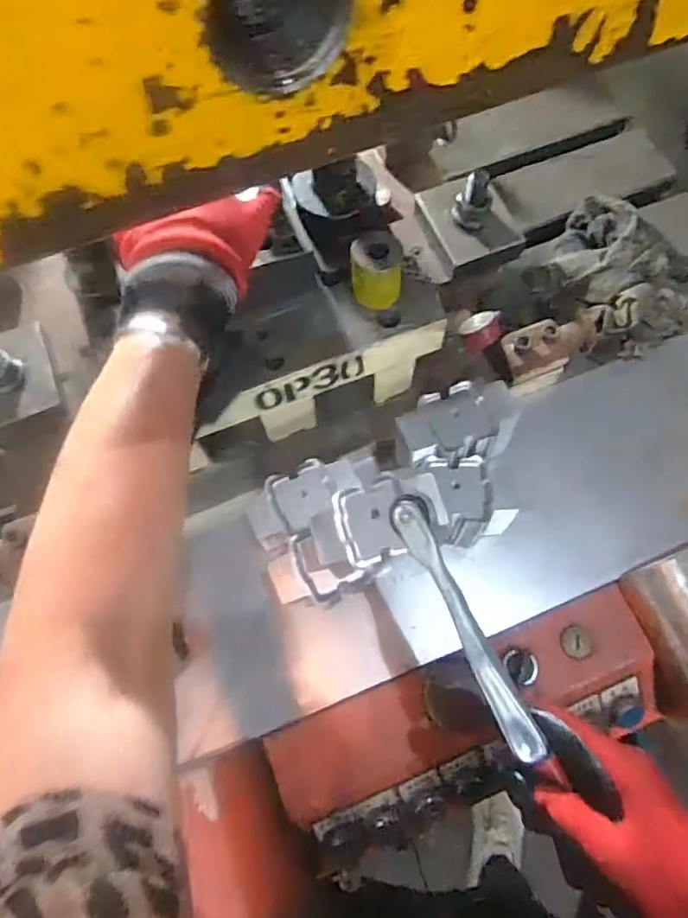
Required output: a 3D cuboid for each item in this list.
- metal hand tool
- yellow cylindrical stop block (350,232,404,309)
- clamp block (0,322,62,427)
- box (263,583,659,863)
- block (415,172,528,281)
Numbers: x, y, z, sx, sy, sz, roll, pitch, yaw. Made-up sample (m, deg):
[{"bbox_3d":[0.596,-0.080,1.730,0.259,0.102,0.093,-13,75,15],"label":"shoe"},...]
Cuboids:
[{"bbox_3d":[0.074,0.098,0.365,0.025,0.022,0.167,-22,62,-7],"label":"metal hand tool"},{"bbox_3d":[0.027,-0.154,0.483,0.042,0.049,0.041,2,69,2],"label":"yellow cylindrical stop block"},{"bbox_3d":[-0.327,-0.083,0.568,0.083,0.033,0.111,-26,70,-8],"label":"clamp block"},{"bbox_3d":[0.118,0.235,0.530,0.352,0.070,0.116,-21,69,-6],"label":"box"},{"bbox_3d":[0.133,-0.252,0.613,0.086,0.070,0.104,-18,69,-5],"label":"block"}]

